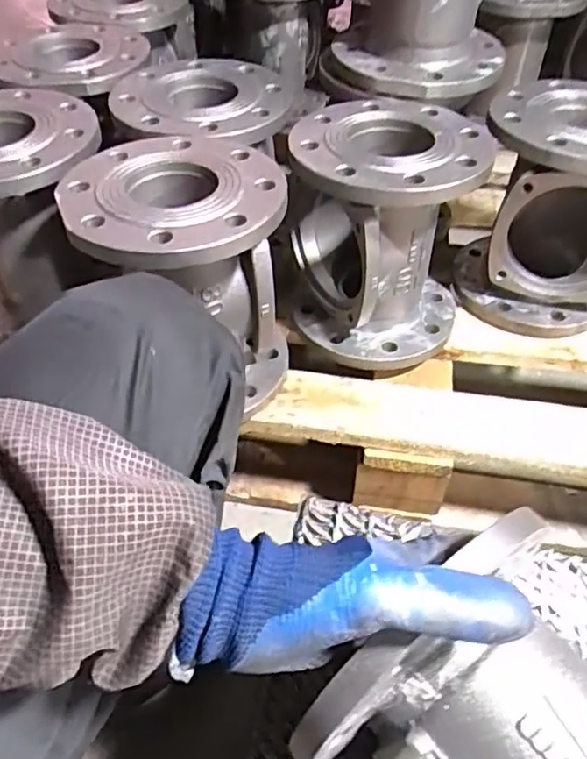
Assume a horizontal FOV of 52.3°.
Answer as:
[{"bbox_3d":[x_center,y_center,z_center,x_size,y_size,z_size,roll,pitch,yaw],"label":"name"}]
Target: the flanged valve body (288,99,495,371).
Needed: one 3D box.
[{"bbox_3d":[0.092,-0.152,0.643,0.188,0.217,0.174,5,49,4],"label":"flanged valve body"}]

